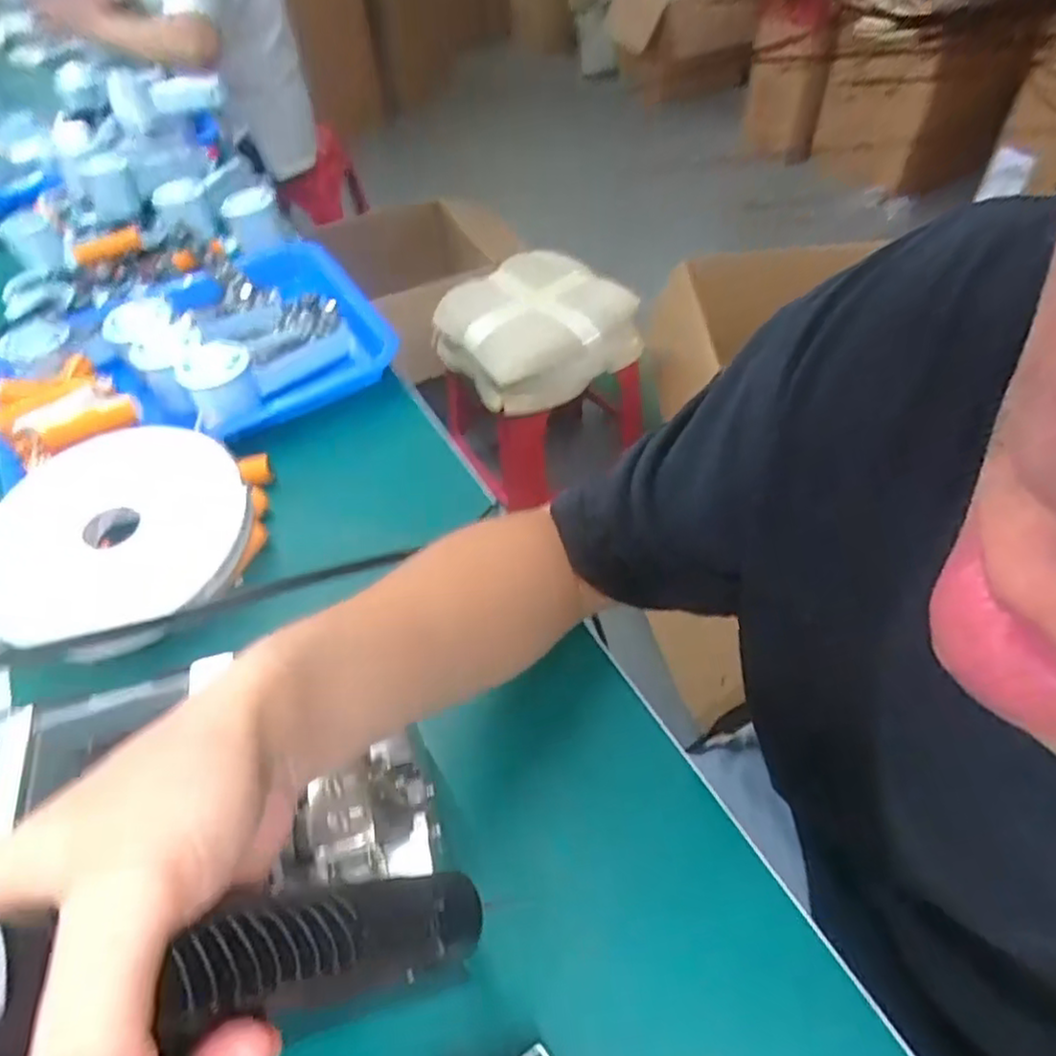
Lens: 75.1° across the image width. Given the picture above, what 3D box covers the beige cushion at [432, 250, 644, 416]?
[{"bbox_3d":[0.013,-0.361,1.210,0.326,0.155,0.249,-29,54,-19],"label":"beige cushion"}]

